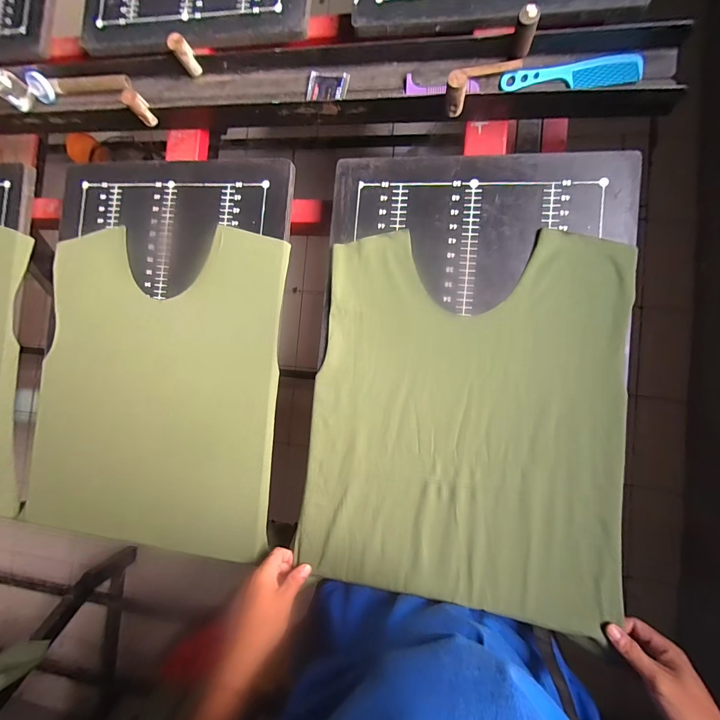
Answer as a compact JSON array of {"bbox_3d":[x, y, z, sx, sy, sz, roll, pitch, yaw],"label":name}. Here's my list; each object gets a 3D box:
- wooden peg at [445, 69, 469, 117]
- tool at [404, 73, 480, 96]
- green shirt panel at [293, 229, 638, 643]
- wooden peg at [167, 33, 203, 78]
[{"bbox_3d":[0.124,-0.341,0.455,0.025,0.059,0.025,6,89,9],"label":"wooden peg"},{"bbox_3d":[0.114,-0.384,0.488,0.101,0.014,0.030,7,89,9],"label":"tool"},{"bbox_3d":[0.130,0.076,0.464,0.389,0.008,0.470,6,89,12],"label":"green shirt panel"},{"bbox_3d":[-0.255,-0.449,0.521,0.024,0.063,0.019,-33,84,6],"label":"wooden peg"}]

